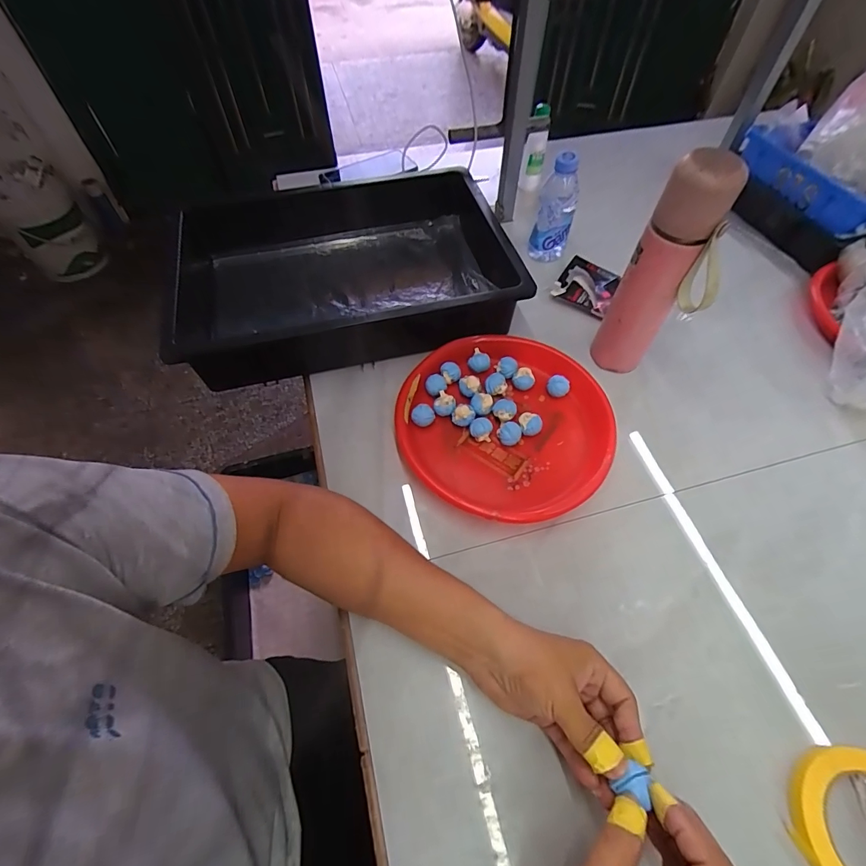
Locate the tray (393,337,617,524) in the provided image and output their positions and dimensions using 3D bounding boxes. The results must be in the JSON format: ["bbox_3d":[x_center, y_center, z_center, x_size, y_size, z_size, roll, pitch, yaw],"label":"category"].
[{"bbox_3d":[0.086,-0.012,0.524,0.239,0.039,0.248,-1,58,1],"label":"tray"}]

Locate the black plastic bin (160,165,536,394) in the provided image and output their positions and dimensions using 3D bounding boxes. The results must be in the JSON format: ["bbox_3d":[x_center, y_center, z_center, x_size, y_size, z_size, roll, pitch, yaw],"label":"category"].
[{"bbox_3d":[-0.118,-0.229,0.628,0.471,0.096,0.309,-15,59,-8],"label":"black plastic bin"}]

